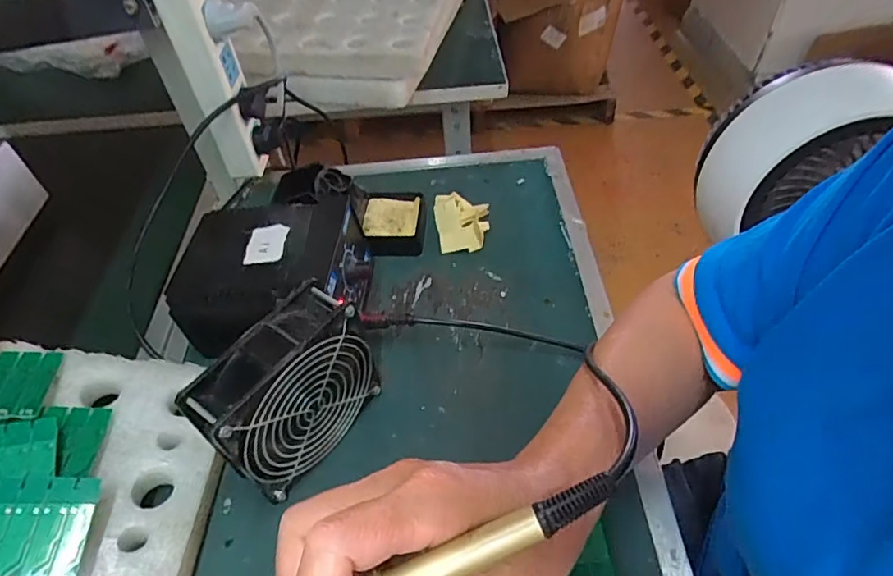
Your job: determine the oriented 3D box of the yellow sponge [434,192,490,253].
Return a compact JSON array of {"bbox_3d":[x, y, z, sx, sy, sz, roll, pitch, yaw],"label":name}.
[{"bbox_3d":[0.016,-0.068,0.564,0.055,0.022,0.069,-2,48,3],"label":"yellow sponge"}]

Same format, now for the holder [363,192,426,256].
[{"bbox_3d":[-0.053,-0.066,0.560,0.060,0.028,0.075,-2,48,3],"label":"holder"}]

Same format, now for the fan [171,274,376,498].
[{"bbox_3d":[-0.106,0.074,0.380,0.044,0.112,0.122,28,56,26],"label":"fan"}]

